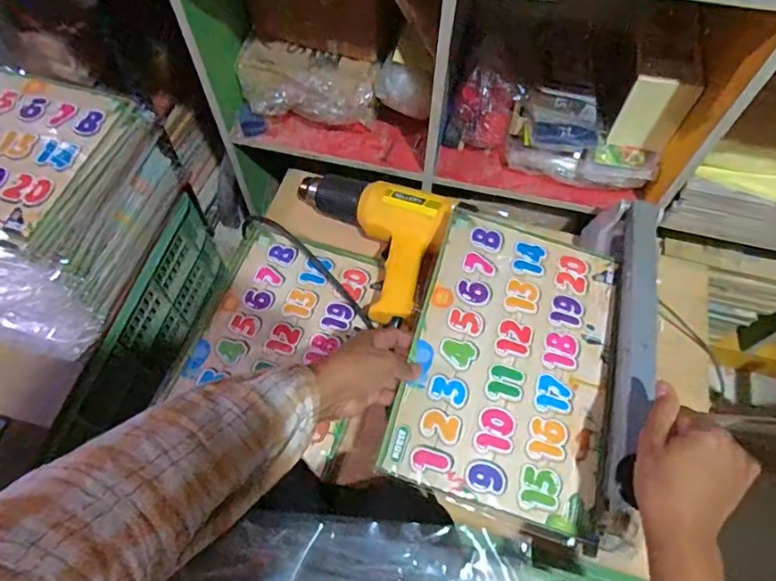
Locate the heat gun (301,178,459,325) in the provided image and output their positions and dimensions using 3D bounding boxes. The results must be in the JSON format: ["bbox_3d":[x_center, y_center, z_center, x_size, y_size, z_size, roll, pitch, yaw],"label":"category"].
[{"bbox_3d":[-0.042,-0.062,0.650,0.204,0.066,0.180,22,64,10],"label":"heat gun"}]

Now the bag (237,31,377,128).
[{"bbox_3d":[-0.111,-0.288,0.701,0.187,0.073,0.090,3,62,1],"label":"bag"}]

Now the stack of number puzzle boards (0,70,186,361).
[{"bbox_3d":[-0.470,-0.108,0.614,0.308,0.161,0.273,14,63,7],"label":"stack of number puzzle boards"}]

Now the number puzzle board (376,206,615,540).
[{"bbox_3d":[0.130,0.064,0.528,0.198,0.004,0.300,18,63,1],"label":"number puzzle board"}]

